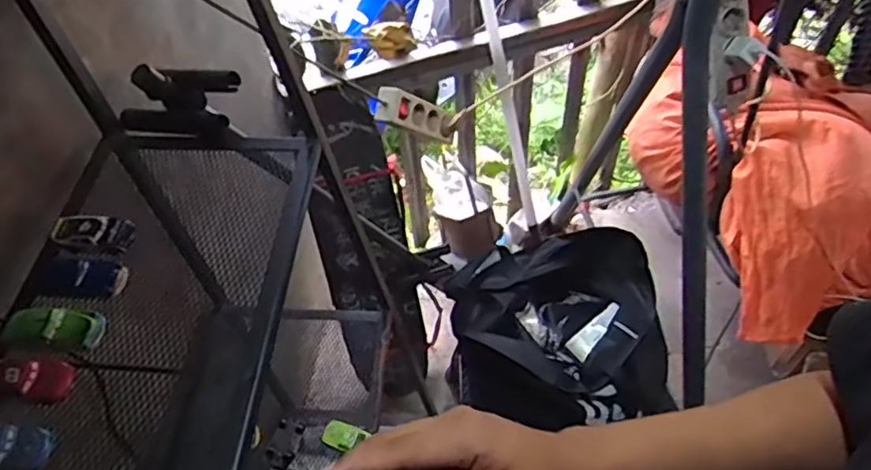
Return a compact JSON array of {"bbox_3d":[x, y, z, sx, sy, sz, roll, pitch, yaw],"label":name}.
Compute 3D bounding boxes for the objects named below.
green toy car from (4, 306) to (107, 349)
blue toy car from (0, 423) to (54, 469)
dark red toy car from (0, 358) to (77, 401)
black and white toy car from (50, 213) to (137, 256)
[{"bbox_3d":[-0.331,0.078,0.539,0.079,0.022,0.032,-1,54,3],"label":"green toy car"},{"bbox_3d":[-0.342,0.165,0.487,0.072,0.021,0.034,5,54,7],"label":"blue toy car"},{"bbox_3d":[-0.343,0.118,0.516,0.073,0.022,0.034,4,54,6],"label":"dark red toy car"},{"bbox_3d":[-0.335,-0.002,0.610,0.072,0.021,0.037,8,54,9],"label":"black and white toy car"}]

